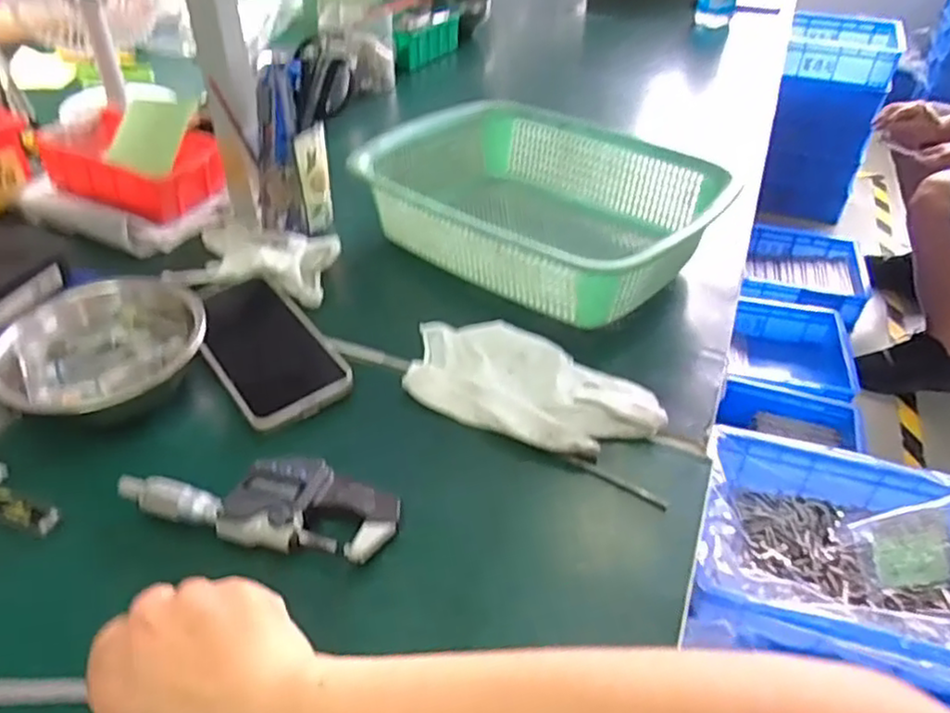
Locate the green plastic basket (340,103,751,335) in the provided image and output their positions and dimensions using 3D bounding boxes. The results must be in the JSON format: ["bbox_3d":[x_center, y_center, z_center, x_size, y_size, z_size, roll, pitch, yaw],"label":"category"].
[{"bbox_3d":[0.054,-0.130,0.596,0.282,0.070,0.211,29,48,31],"label":"green plastic basket"}]

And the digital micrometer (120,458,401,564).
[{"bbox_3d":[-0.123,0.082,0.399,0.159,0.021,0.054,6,40,8],"label":"digital micrometer"}]

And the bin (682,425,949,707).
[{"bbox_3d":[0.498,0.272,0.921,0.409,0.127,0.324,11,41,13],"label":"bin"}]

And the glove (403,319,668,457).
[{"bbox_3d":[0.035,0.020,0.471,0.176,0.021,0.084,17,42,20],"label":"glove"}]

